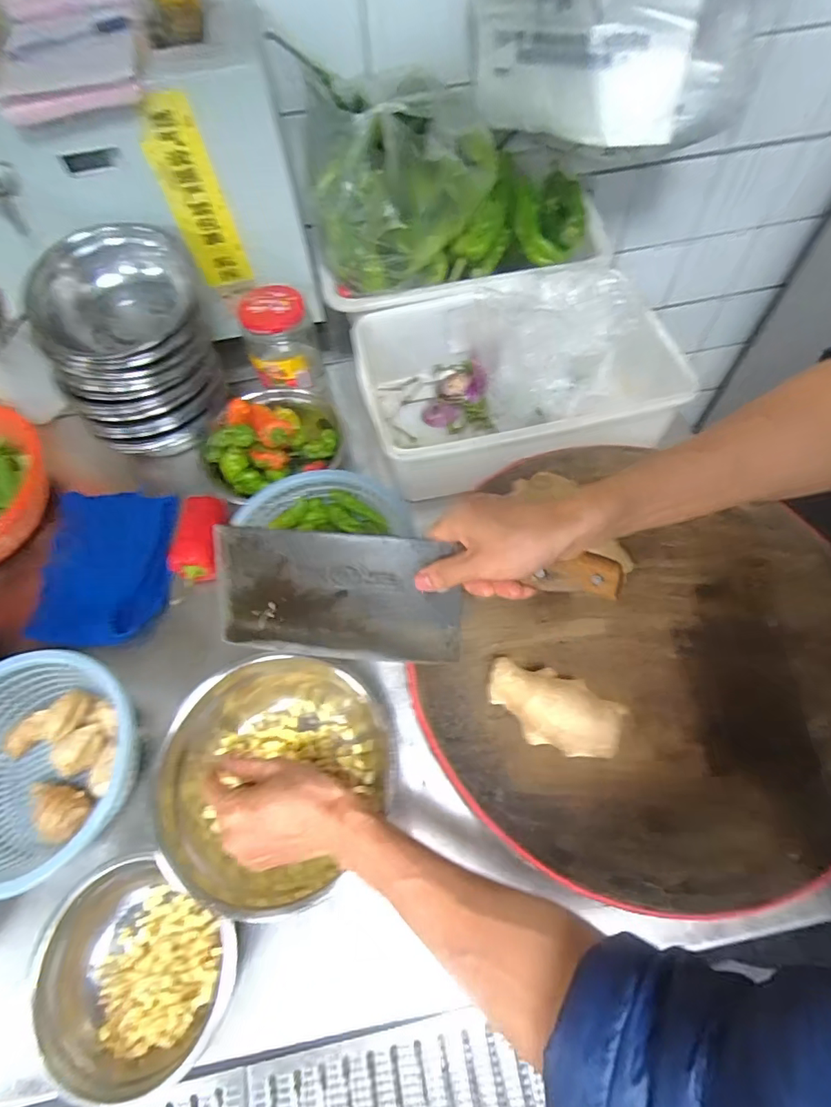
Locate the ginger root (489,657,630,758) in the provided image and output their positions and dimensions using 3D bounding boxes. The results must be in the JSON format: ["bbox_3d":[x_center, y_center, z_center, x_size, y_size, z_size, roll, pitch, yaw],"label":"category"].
[{"bbox_3d":[0.114,0.131,0.434,0.110,0.043,0.061,18,64,13],"label":"ginger root"}]

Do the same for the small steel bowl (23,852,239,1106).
[{"bbox_3d":[-0.230,0.341,0.417,0.148,0.063,0.138,-2,61,3],"label":"small steel bowl"}]

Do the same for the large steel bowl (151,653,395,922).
[{"bbox_3d":[-0.131,0.205,0.496,0.202,0.080,0.214,-2,61,3],"label":"large steel bowl"}]

